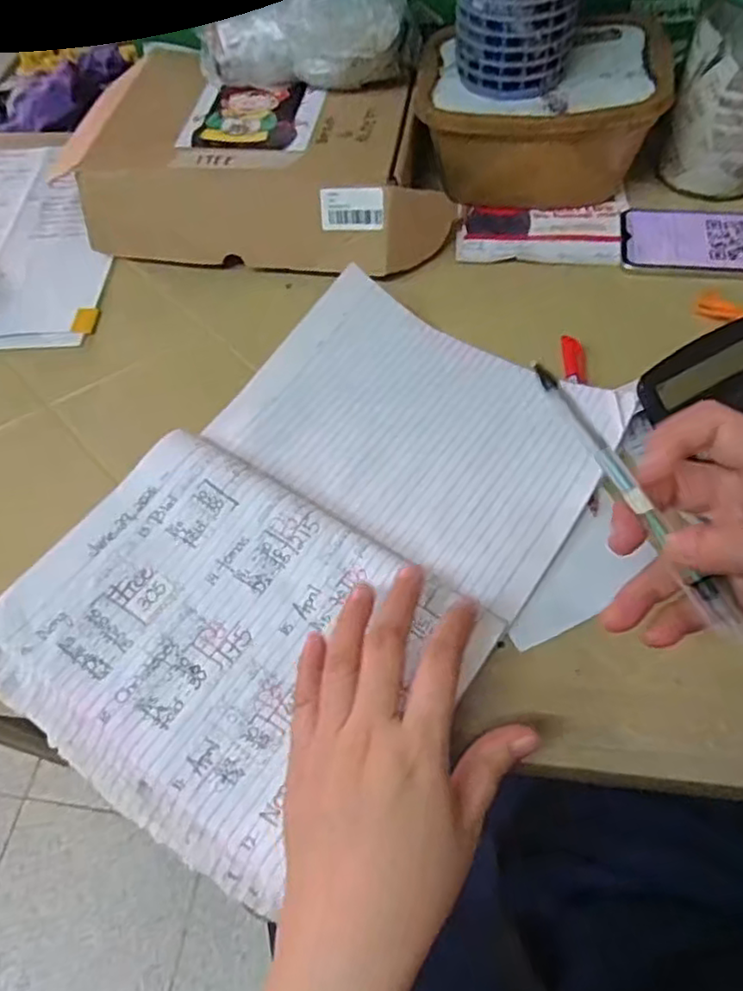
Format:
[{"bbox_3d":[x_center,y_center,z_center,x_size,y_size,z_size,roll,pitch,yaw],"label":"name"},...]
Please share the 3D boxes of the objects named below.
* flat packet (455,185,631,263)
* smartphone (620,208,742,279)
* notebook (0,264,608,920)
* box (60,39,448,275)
[{"bbox_3d":[0.146,-0.226,0.565,0.142,0.013,0.085,2,61,5],"label":"flat packet"},{"bbox_3d":[0.283,-0.202,0.530,0.156,0.010,0.076,8,61,8],"label":"smartphone"},{"bbox_3d":[-0.032,0.025,0.414,0.241,0.029,0.360,34,68,21],"label":"notebook"},{"bbox_3d":[-0.083,-0.291,0.575,0.300,0.070,0.200,8,61,8],"label":"box"}]

